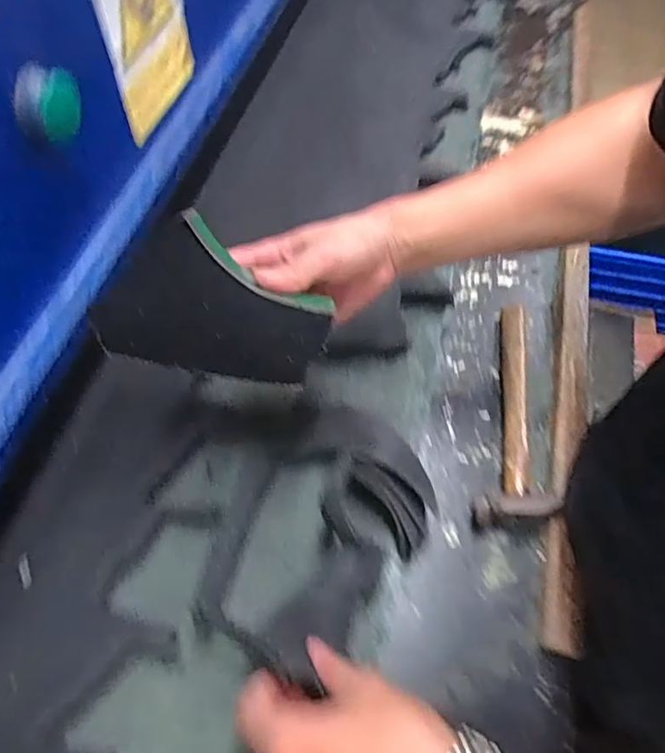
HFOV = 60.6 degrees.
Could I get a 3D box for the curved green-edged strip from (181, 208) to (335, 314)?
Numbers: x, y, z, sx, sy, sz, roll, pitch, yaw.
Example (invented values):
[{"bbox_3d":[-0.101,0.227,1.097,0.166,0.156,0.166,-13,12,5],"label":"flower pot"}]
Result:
[{"bbox_3d":[-0.051,-0.072,0.375,0.109,0.015,0.030,32,59,-11],"label":"curved green-edged strip"}]

